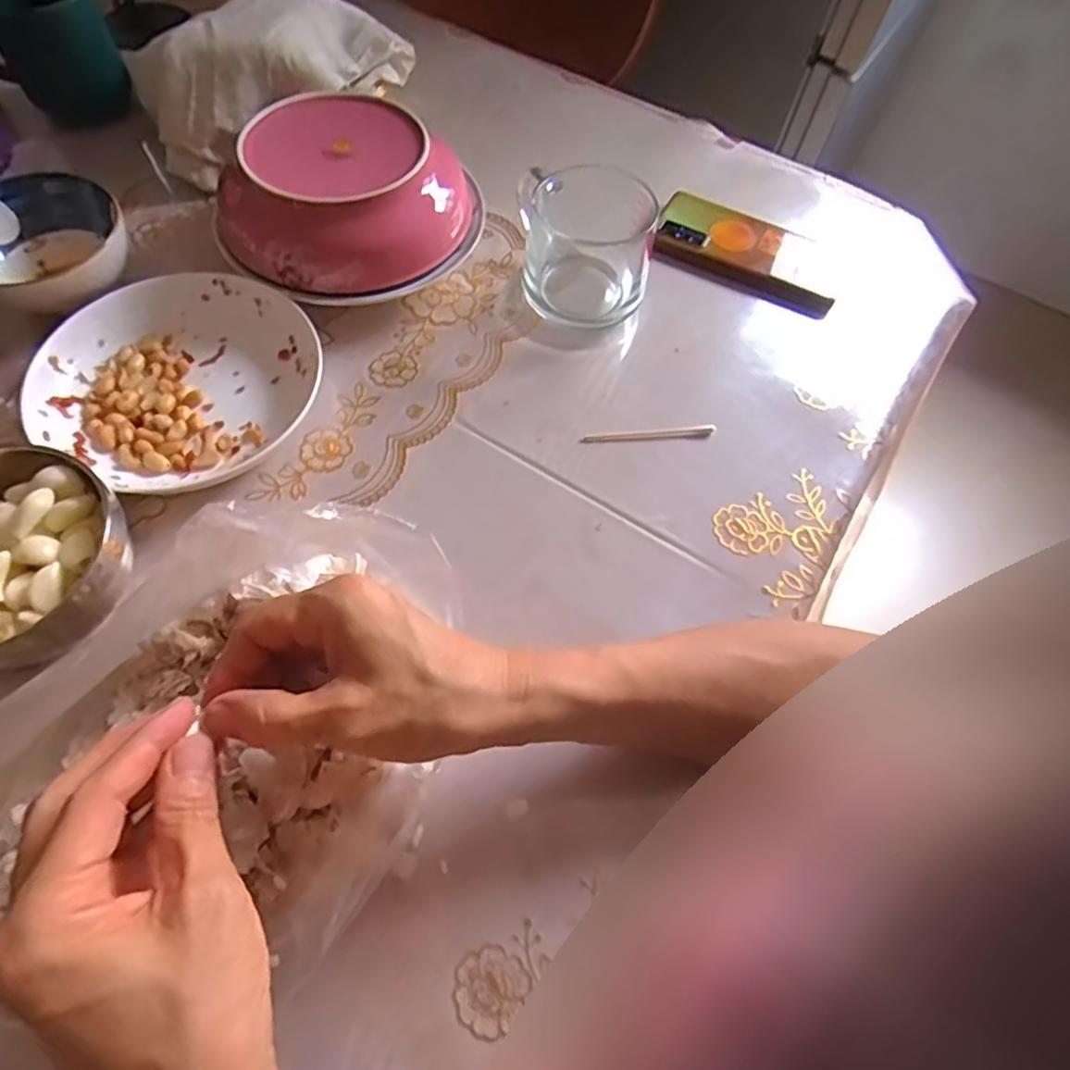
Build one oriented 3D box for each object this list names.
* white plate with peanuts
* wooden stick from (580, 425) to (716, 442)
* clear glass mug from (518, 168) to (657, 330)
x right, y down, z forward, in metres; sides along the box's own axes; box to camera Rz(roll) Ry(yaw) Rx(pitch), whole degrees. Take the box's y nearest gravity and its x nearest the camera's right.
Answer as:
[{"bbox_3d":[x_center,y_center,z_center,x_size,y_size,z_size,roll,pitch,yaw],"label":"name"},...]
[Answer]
[{"bbox_3d":[-0.235,-0.103,0.417,0.160,0.032,0.160,1,62,-3],"label":"white plate with peanuts"},{"bbox_3d":[0.080,-0.069,0.433,0.092,0.005,0.009,-5,63,-6],"label":"wooden stick"},{"bbox_3d":[0.037,-0.215,0.466,0.096,0.078,0.086,5,62,-1],"label":"clear glass mug"}]

